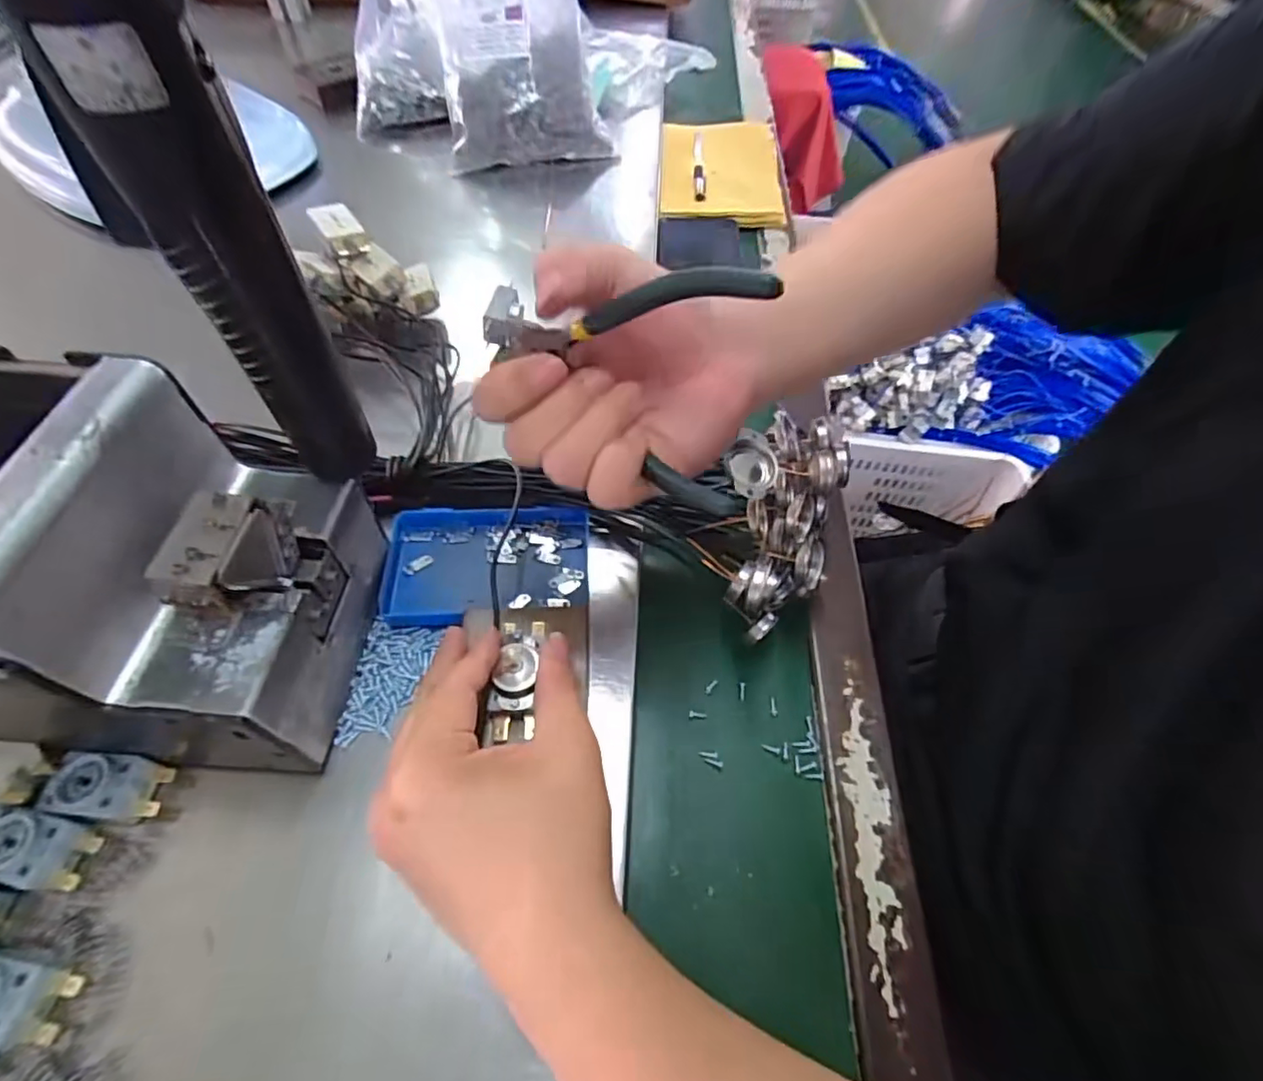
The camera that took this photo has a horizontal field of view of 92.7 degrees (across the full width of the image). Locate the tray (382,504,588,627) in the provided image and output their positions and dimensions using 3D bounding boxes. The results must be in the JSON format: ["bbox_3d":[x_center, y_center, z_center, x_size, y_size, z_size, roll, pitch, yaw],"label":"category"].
[{"bbox_3d":[-0.084,0.014,0.352,0.116,0.013,0.080,-1,56,-4],"label":"tray"}]

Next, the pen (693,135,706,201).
[{"bbox_3d":[0.073,-0.406,0.652,0.011,0.007,0.150,3,56,-1],"label":"pen"}]

